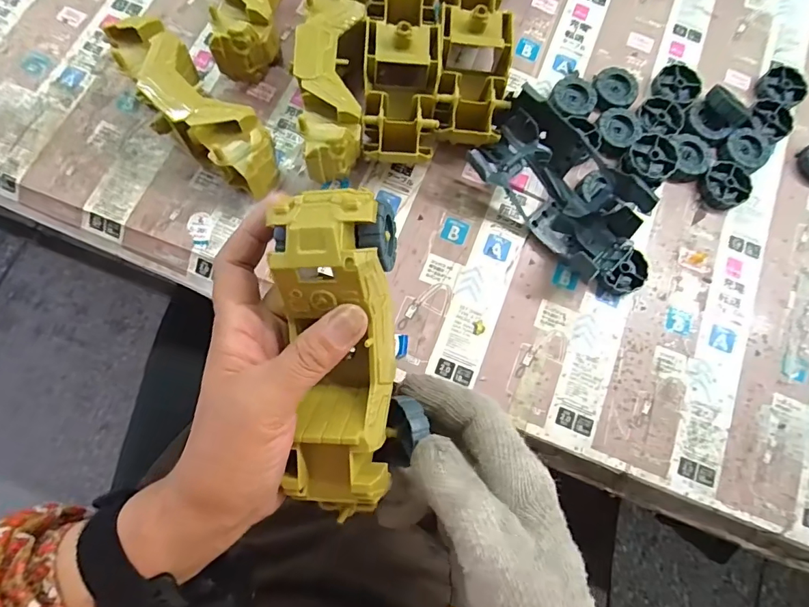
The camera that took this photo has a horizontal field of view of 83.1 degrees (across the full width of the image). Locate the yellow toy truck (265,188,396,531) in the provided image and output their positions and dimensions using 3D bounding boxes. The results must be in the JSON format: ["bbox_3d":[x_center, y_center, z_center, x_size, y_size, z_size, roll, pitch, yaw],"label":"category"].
[{"bbox_3d":[-0.035,0.031,0.239,0.058,0.044,0.174,0,96,-2],"label":"yellow toy truck"}]

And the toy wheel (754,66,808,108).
[{"bbox_3d":[0.335,-0.192,0.405,0.037,0.013,0.035,0,76,-2],"label":"toy wheel"}]

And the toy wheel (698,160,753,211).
[{"bbox_3d":[0.269,-0.099,0.384,0.043,0.011,0.038,-40,80,-11],"label":"toy wheel"}]

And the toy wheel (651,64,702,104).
[{"bbox_3d":[0.241,-0.194,0.404,0.039,0.011,0.040,0,76,-2],"label":"toy wheel"}]

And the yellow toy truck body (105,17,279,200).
[{"bbox_3d":[-0.158,-0.143,0.350,0.053,0.062,0.171,-42,82,-11],"label":"yellow toy truck body"}]

